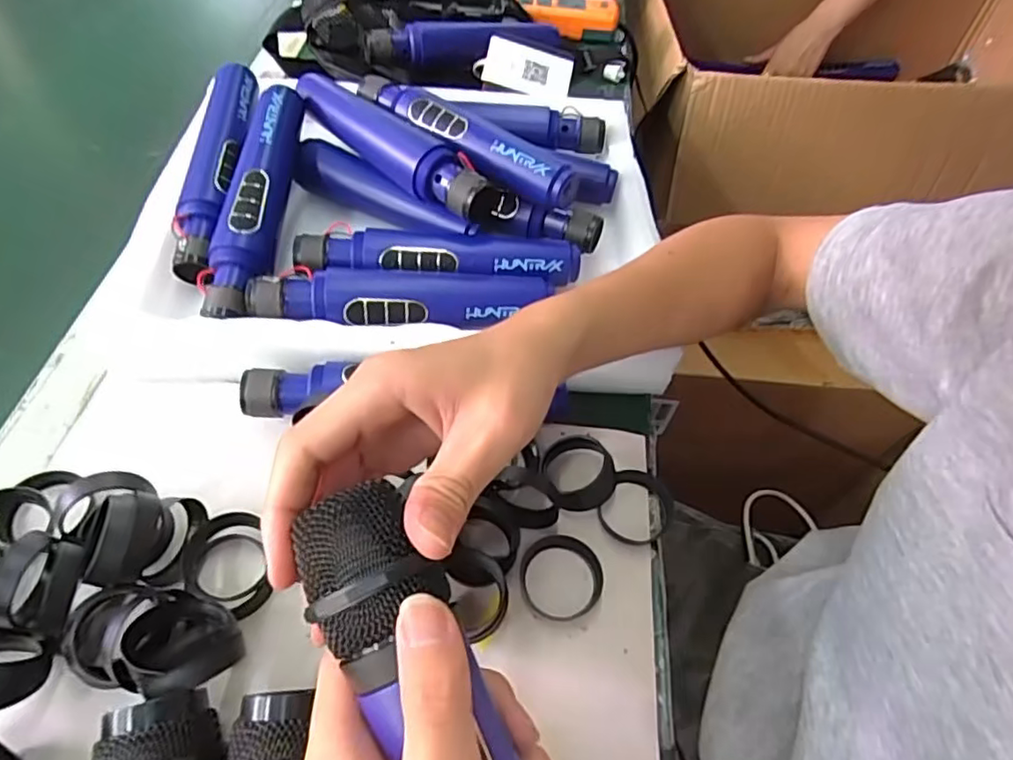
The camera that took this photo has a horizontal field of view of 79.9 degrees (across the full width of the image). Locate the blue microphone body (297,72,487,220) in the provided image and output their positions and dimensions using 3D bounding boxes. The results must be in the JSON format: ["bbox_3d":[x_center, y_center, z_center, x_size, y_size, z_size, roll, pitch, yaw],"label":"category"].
[{"bbox_3d":[-0.083,-0.164,0.428,0.179,0.042,0.030,39,59,22],"label":"blue microphone body"}]

